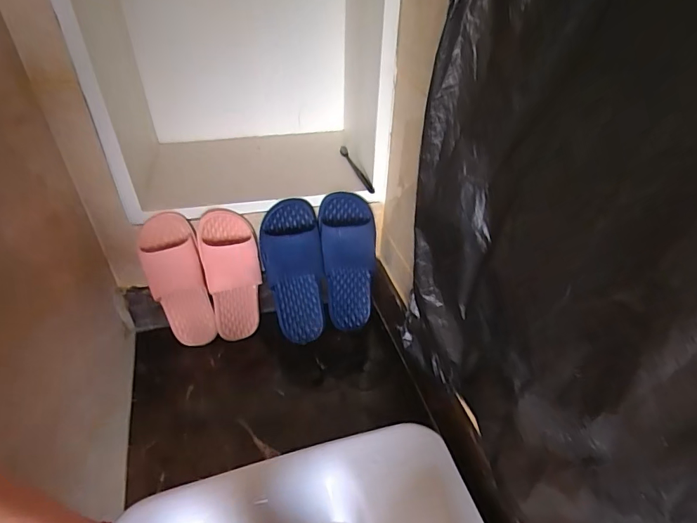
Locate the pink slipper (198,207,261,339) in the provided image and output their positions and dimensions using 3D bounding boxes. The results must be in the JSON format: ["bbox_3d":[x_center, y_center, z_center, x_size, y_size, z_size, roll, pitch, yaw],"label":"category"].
[{"bbox_3d":[-0.217,0.032,0.838,0.100,0.263,0.070,-12,34,-16],"label":"pink slipper"}]

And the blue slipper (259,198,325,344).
[{"bbox_3d":[-0.102,0.020,0.851,0.111,0.284,0.078,0,28,5],"label":"blue slipper"}]

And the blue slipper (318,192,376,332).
[{"bbox_3d":[-0.004,0.005,0.857,0.108,0.277,0.075,-4,21,-13],"label":"blue slipper"}]

